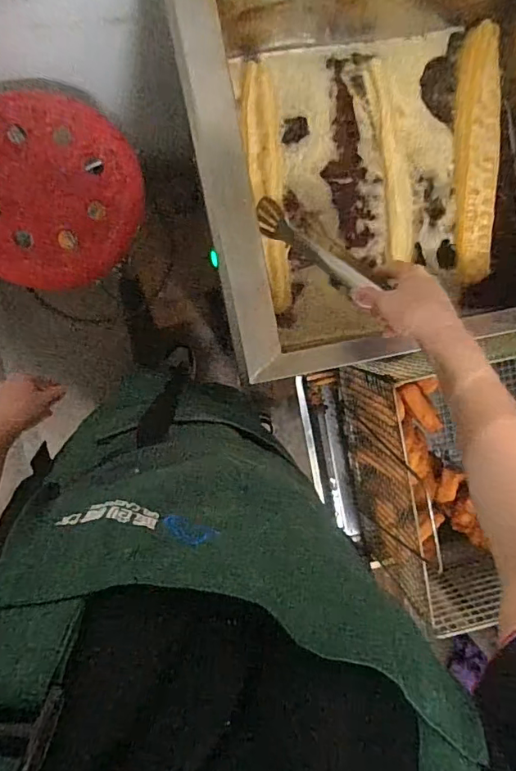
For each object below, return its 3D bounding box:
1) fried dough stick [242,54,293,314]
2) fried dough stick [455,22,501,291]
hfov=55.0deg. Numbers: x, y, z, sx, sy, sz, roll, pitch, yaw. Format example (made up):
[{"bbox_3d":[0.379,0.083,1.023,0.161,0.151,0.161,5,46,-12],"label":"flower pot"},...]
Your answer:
[{"bbox_3d":[0.016,-0.264,0.676,0.041,0.030,0.318,-9,96,-4],"label":"fried dough stick"},{"bbox_3d":[0.307,-0.318,0.688,0.056,0.036,0.337,-3,95,-5],"label":"fried dough stick"}]

